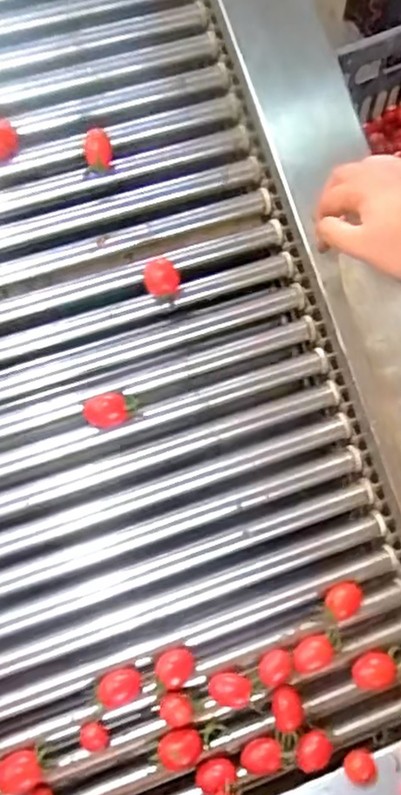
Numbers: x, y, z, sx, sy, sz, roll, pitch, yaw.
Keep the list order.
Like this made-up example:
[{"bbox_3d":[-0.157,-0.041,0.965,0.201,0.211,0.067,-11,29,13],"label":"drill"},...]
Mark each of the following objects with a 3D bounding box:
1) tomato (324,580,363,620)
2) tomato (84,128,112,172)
[{"bbox_3d":[0.124,0.175,0.568,0.032,0.023,0.026,-40,69,-19],"label":"tomato"},{"bbox_3d":[-0.090,-0.217,0.583,0.023,0.018,0.037,-10,88,-6],"label":"tomato"}]

